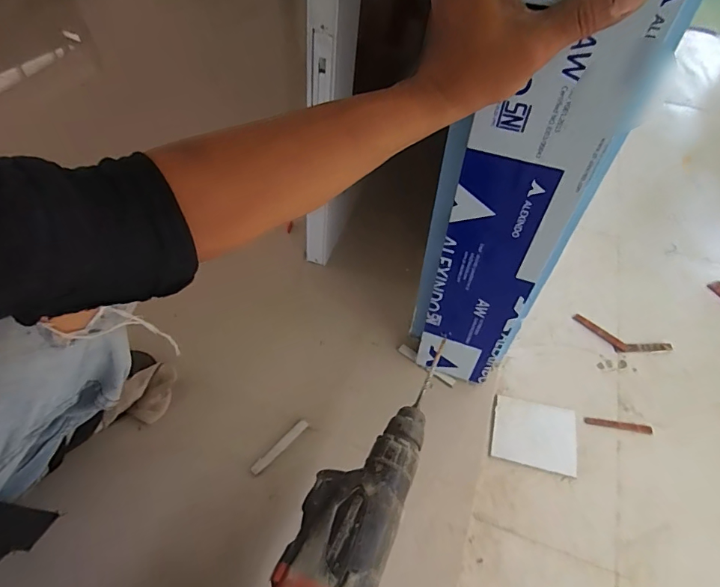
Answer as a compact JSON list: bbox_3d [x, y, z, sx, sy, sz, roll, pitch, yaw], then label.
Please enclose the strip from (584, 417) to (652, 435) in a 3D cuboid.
[{"bbox_3d":[0.373,0.191,0.631,0.094,0.004,0.013,7,53,3],"label":"strip"}]

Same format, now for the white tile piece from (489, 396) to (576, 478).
[{"bbox_3d":[0.244,0.198,0.617,0.114,0.005,0.092,13,54,8],"label":"white tile piece"}]

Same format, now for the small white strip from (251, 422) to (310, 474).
[{"bbox_3d":[-0.108,0.207,0.592,0.012,0.009,0.092,38,61,24],"label":"small white strip"}]

